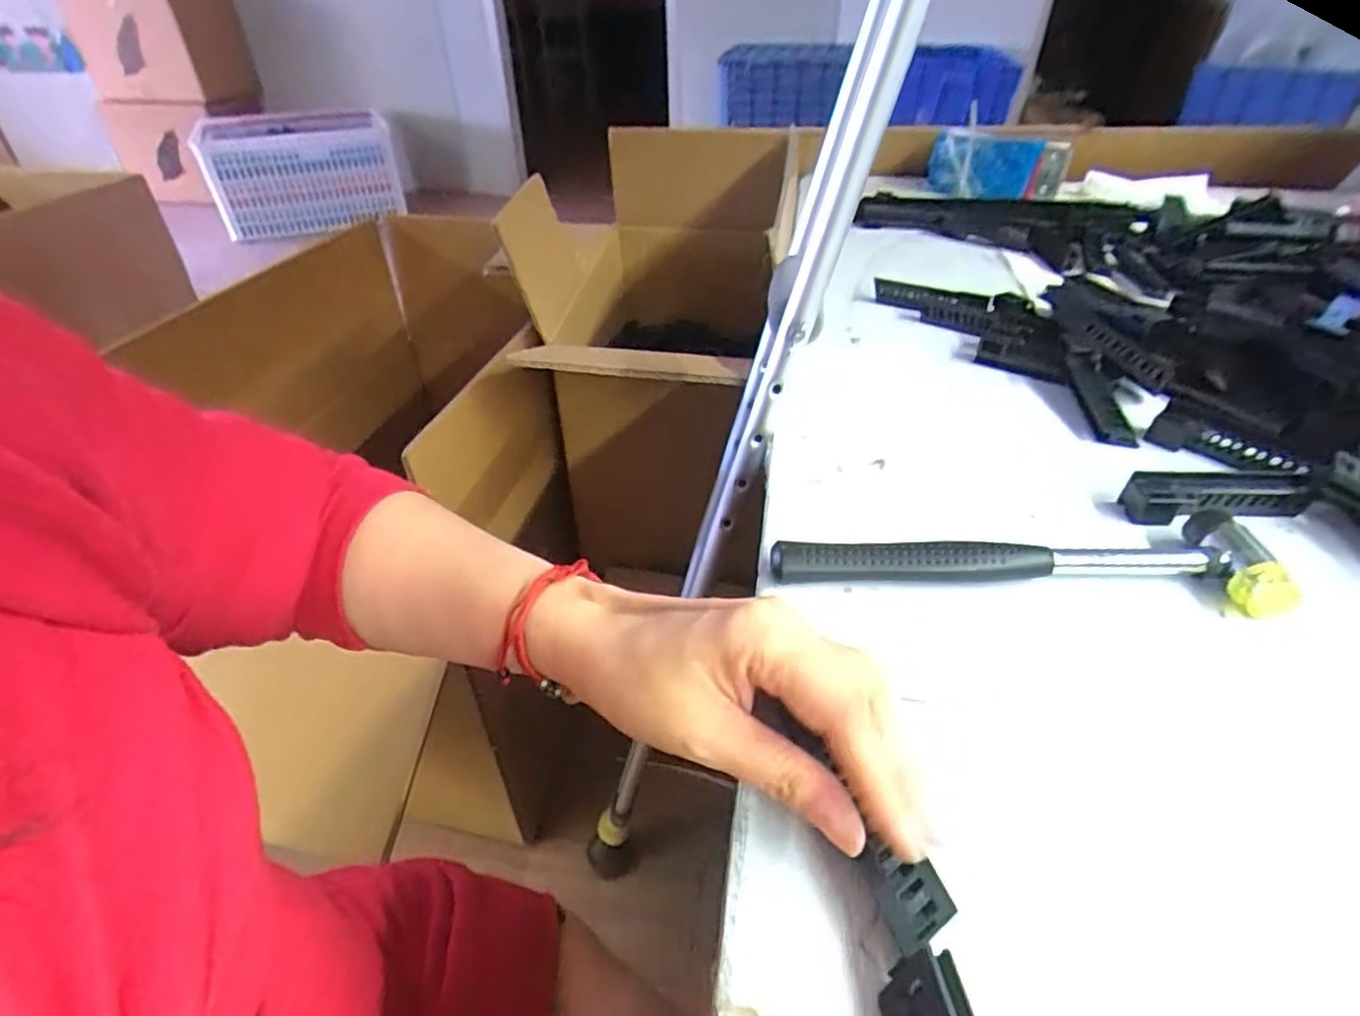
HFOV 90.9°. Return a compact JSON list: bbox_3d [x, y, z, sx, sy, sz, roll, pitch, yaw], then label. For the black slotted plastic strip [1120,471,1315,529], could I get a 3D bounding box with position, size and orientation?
[{"bbox_3d":[0.295,-0.006,0.370,0.088,0.027,0.018,1,39,2],"label":"black slotted plastic strip"}]

